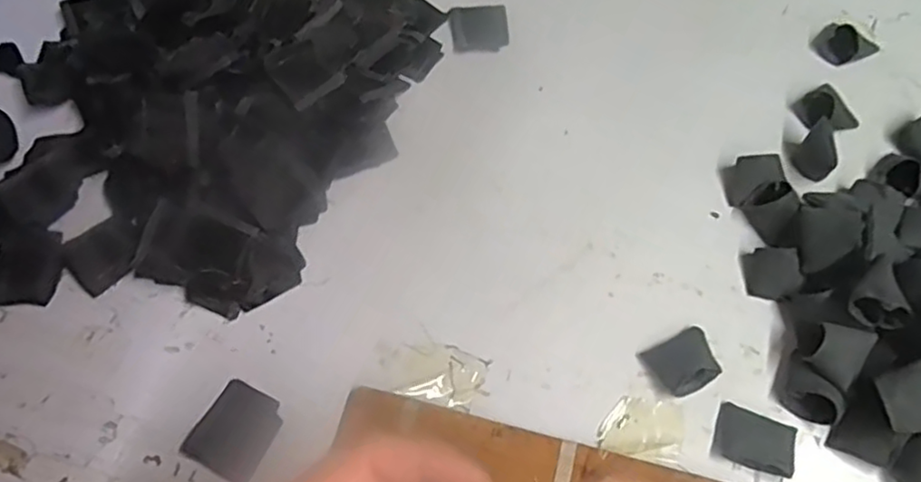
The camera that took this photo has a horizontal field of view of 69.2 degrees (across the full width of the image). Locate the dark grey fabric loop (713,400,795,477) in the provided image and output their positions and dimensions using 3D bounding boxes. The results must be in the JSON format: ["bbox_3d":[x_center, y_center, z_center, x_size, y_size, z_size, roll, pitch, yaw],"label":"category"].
[{"bbox_3d":[0.185,0.124,0.418,0.044,0.013,0.038,19,65,11],"label":"dark grey fabric loop"}]

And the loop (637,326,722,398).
[{"bbox_3d":[0.148,0.080,0.440,0.043,0.014,0.038,-26,65,-12],"label":"loop"}]

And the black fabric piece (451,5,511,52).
[{"bbox_3d":[0.017,-0.184,0.578,0.050,0.004,0.046,-3,68,-6],"label":"black fabric piece"}]

